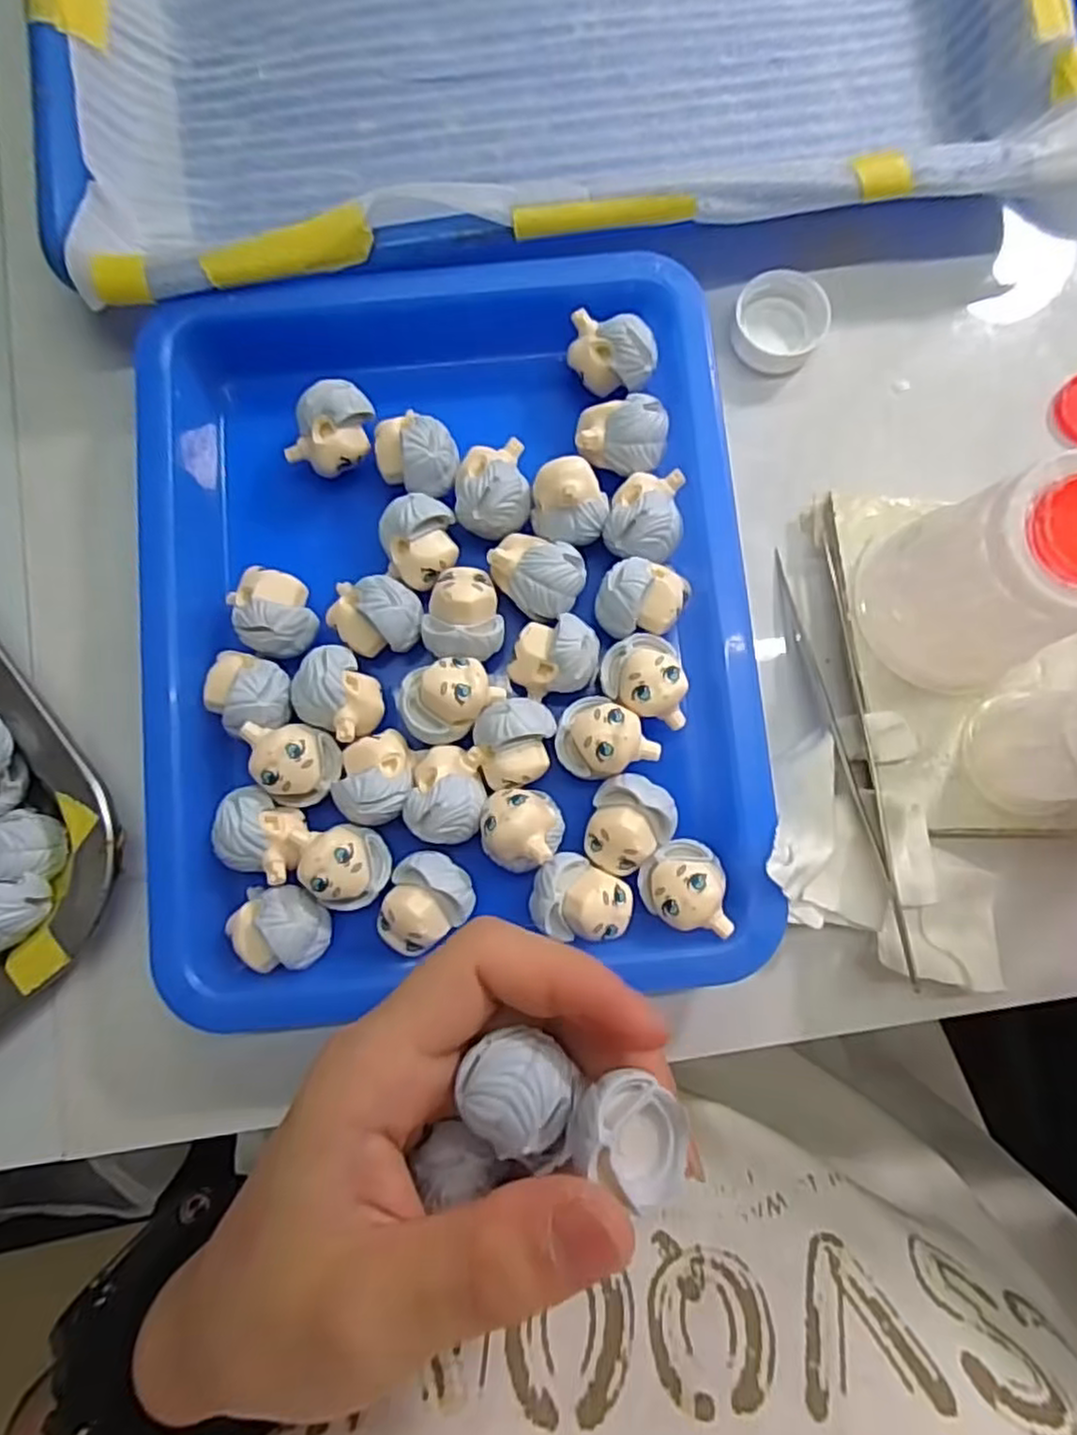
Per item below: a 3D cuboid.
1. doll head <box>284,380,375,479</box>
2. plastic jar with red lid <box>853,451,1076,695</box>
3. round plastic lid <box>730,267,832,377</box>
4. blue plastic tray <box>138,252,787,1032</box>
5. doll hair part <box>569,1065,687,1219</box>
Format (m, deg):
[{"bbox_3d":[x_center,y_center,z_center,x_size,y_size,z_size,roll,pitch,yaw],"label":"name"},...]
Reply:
[{"bbox_3d":[-0.063,-0.089,0.226,0.019,0.023,0.027,26,84,4],"label":"doll head"},{"bbox_3d":[0.121,-0.037,0.194,0.046,0.064,0.045,0,83,2],"label":"plastic jar with red lid"},{"bbox_3d":[0.080,-0.133,0.242,0.029,0.011,0.030,0,83,2],"label":"round plastic lid"},{"bbox_3d":[-0.026,-0.028,0.217,0.171,0.027,0.214,-6,83,0],"label":"blue plastic tray"},{"bbox_3d":[0.019,0.080,0.136,0.017,0.019,0.026,-42,83,-3],"label":"doll hair part"}]

